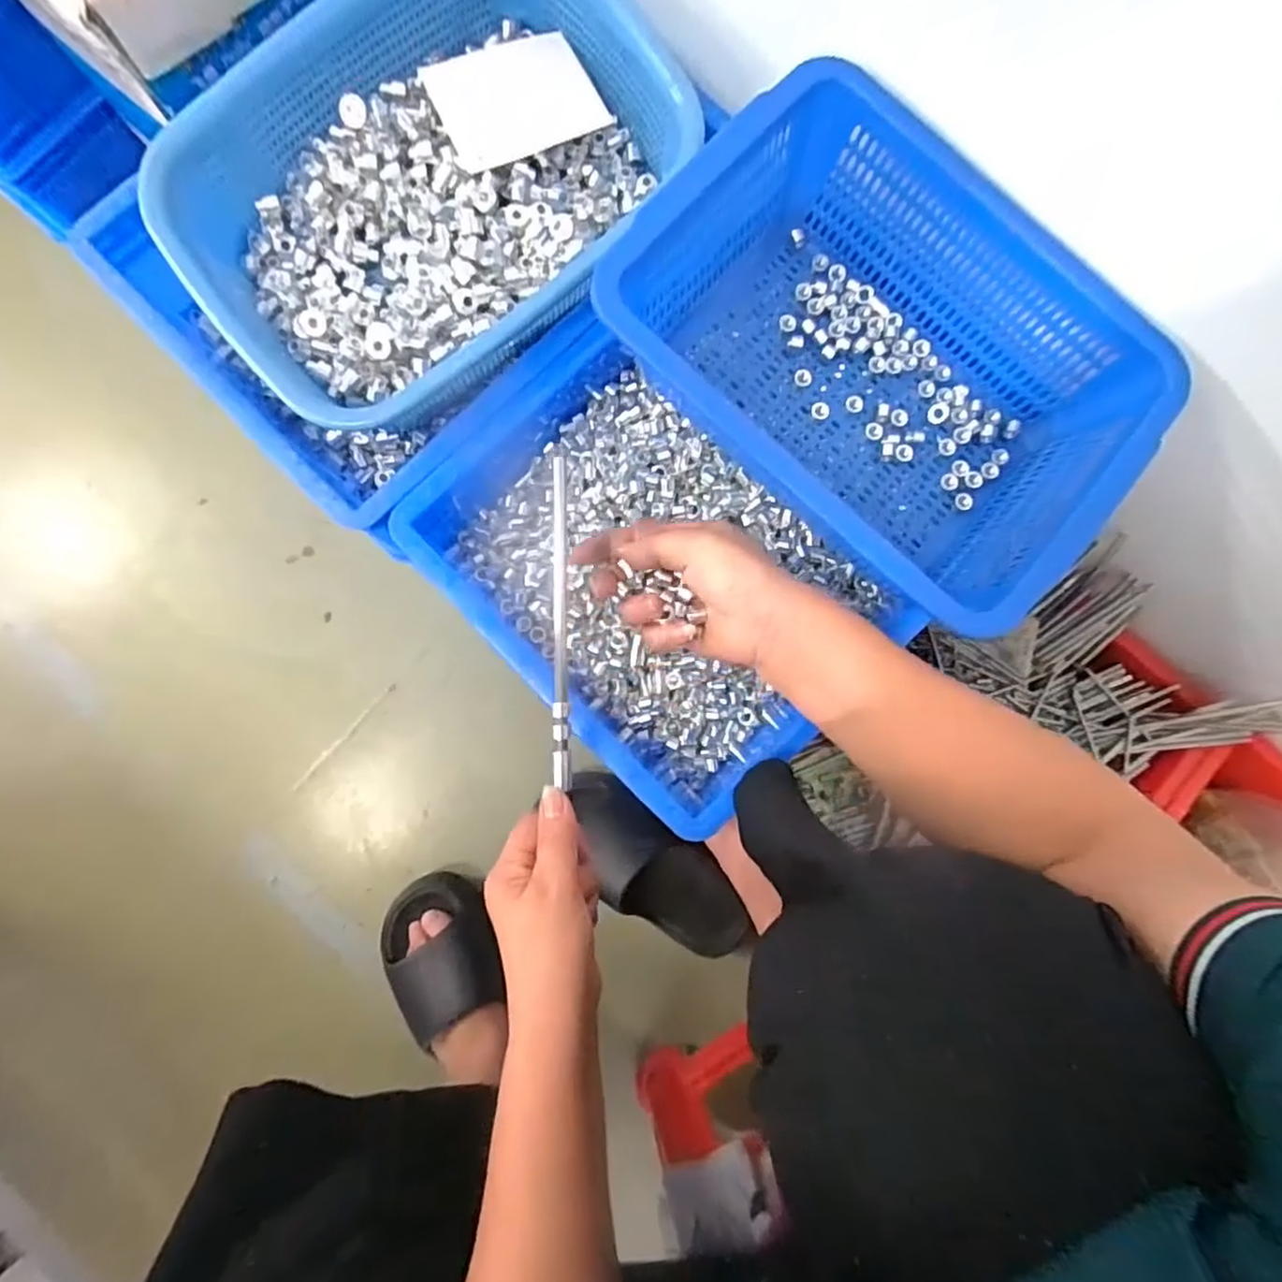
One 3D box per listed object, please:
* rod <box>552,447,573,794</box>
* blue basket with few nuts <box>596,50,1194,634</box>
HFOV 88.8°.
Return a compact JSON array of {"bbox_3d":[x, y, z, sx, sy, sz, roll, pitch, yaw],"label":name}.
[{"bbox_3d":[-0.047,-0.007,0.385,0.011,0.006,0.192,0,97,-2],"label":"rod"},{"bbox_3d":[0.154,-0.180,0.426,0.316,0.117,0.227,40,83,3],"label":"blue basket with few nuts"}]

